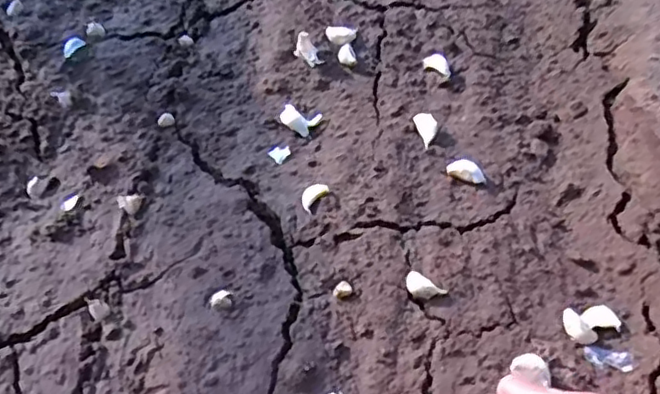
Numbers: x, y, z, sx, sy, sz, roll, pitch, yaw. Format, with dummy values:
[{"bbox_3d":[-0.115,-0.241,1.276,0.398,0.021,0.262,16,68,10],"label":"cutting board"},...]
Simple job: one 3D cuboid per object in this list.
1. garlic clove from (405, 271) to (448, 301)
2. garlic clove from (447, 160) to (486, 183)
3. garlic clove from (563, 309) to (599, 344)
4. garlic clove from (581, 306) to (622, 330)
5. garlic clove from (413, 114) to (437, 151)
[{"bbox_3d":[0.082,0.080,0.553,0.036,0.011,0.019,37,60,22],"label":"garlic clove"},{"bbox_3d":[0.140,-0.025,0.643,0.040,0.018,0.020,29,57,17],"label":"garlic clove"},{"bbox_3d":[0.215,0.114,0.541,0.020,0.009,0.034,-36,63,-25],"label":"garlic clove"},{"bbox_3d":[0.236,0.105,0.548,0.034,0.012,0.020,2,53,-2],"label":"garlic clove"},{"bbox_3d":[0.106,-0.074,0.678,0.021,0.012,0.044,-12,55,-12],"label":"garlic clove"}]

